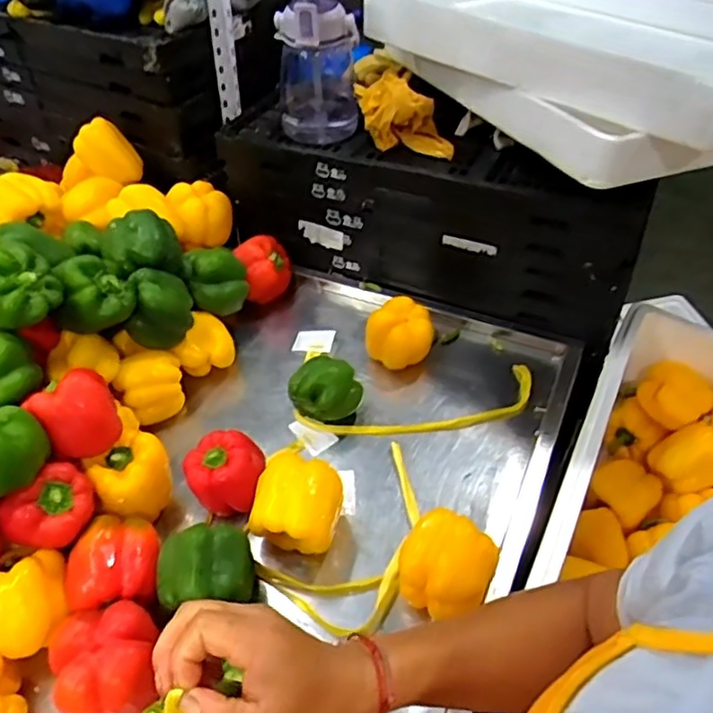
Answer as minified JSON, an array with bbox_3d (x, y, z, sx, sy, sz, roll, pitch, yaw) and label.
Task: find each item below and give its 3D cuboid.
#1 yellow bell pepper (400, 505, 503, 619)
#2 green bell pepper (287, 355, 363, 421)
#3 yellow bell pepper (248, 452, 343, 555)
[{"bbox_3d":[0.089,0.214,0.621,0.090,0.078,0.083,-2,45,2],"label":"yellow bell pepper"},{"bbox_3d":[-0.040,0.049,0.795,0.083,0.079,0.066,19,50,21],"label":"green bell pepper"},{"bbox_3d":[-0.059,0.164,0.669,0.085,0.090,0.091,-2,45,2],"label":"yellow bell pepper"}]

